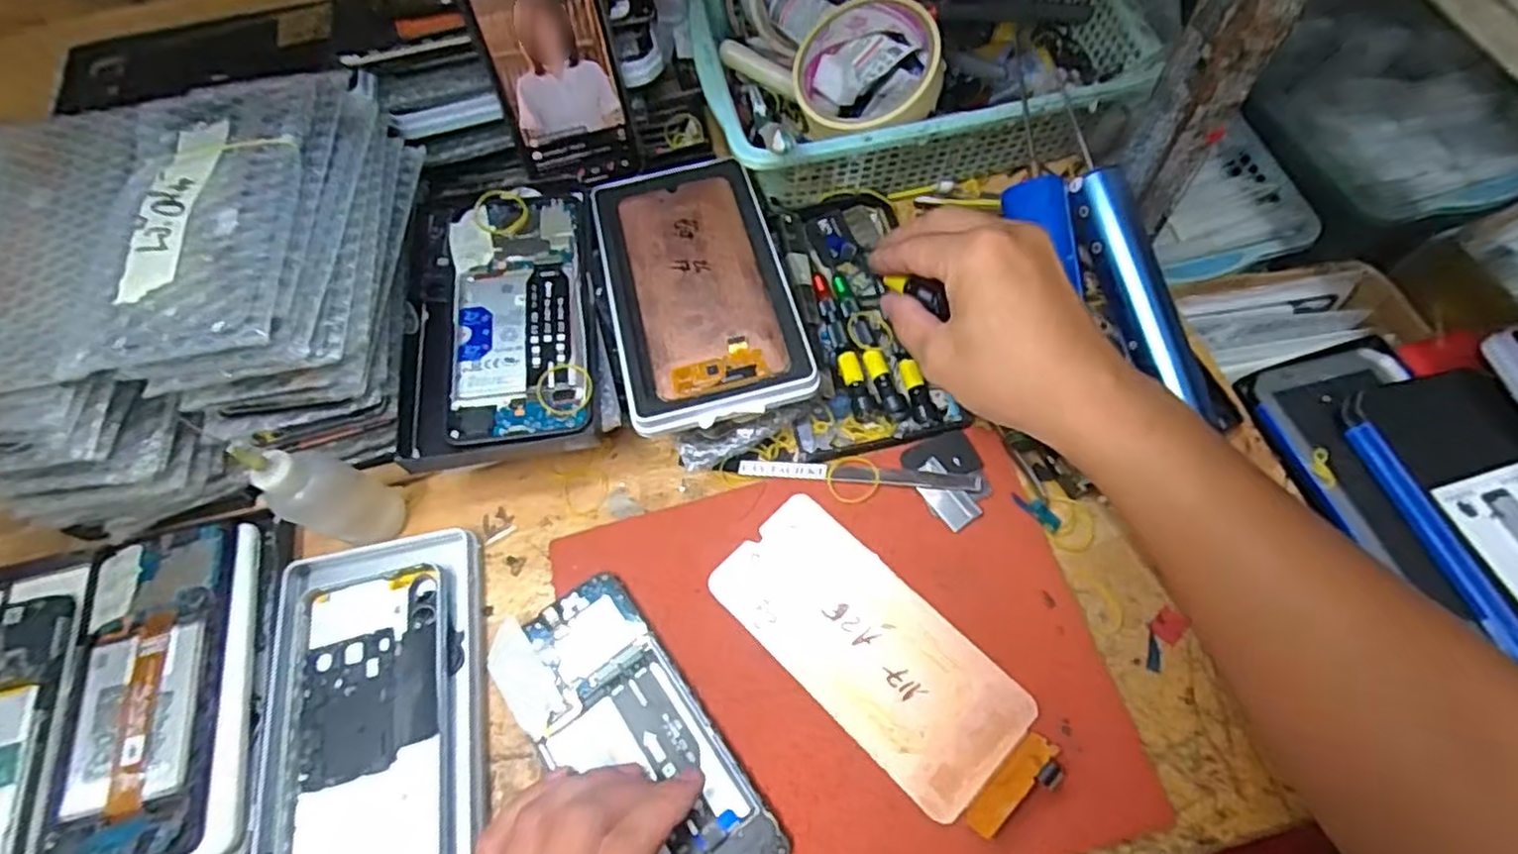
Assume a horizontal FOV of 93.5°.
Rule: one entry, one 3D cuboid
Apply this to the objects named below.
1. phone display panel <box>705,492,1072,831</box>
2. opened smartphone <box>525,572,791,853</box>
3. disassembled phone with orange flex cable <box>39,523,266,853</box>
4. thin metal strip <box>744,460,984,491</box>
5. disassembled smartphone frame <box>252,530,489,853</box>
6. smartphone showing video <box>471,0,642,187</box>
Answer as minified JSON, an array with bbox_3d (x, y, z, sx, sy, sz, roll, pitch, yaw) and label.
[{"bbox_3d":[0.057,0.108,0.344,0.072,0.016,0.170,-43,69,-16],"label":"phone display panel"},{"bbox_3d":[-0.057,0.149,0.333,0.074,0.009,0.163,-31,66,-12],"label":"opened smartphone"},{"bbox_3d":[-0.301,0.134,0.361,0.091,0.020,0.166,-13,65,-4],"label":"disassembled phone with orange flex cable"},{"bbox_3d":[0.054,0.026,0.391,0.128,0.010,0.010,5,65,5],"label":"thin metal strip"},{"bbox_3d":[-0.189,0.146,0.351,0.103,0.011,0.182,-13,64,-2],"label":"disassembled smartphone frame"},{"bbox_3d":[-0.119,-0.211,0.423,0.071,0.141,0.005,-16,48,-7],"label":"smartphone showing video"}]

